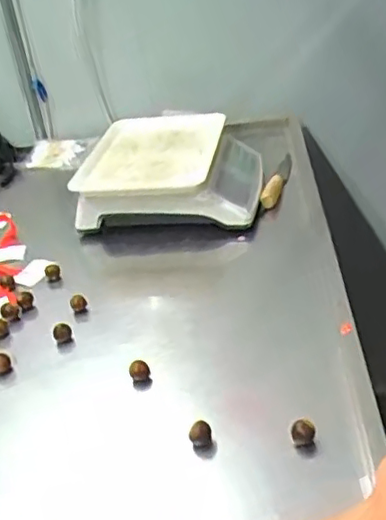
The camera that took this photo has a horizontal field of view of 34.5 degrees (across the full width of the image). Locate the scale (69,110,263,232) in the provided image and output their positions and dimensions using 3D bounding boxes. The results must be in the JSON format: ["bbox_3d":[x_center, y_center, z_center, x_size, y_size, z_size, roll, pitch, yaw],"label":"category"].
[{"bbox_3d":[-0.026,-0.147,1.052,0.269,0.119,0.269,-3,33,9],"label":"scale"}]

